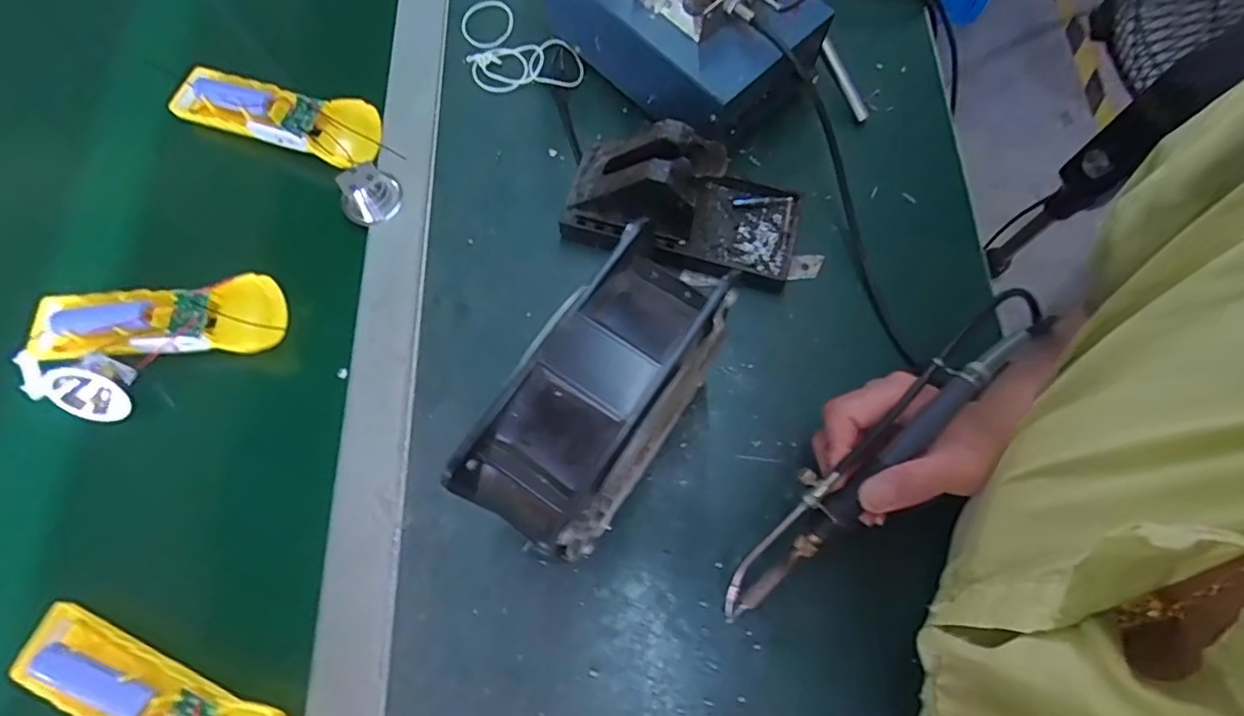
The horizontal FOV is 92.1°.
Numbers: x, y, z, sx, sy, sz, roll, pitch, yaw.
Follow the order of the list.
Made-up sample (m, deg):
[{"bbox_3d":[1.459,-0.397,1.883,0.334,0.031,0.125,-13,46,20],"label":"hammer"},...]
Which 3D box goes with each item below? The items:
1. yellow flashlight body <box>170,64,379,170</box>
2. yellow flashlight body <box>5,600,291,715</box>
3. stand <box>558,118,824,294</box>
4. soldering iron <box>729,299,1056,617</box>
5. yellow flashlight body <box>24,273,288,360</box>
[{"bbox_3d":[-0.254,-0.183,0.446,0.168,0.025,0.049,19,73,6],"label":"yellow flashlight body"},{"bbox_3d":[-0.253,0.188,0.320,0.163,0.026,0.047,21,73,7],"label":"yellow flashlight body"},{"bbox_3d":[0.051,-0.107,0.398,0.173,0.072,0.084,18,73,6],"label":"stand"},{"bbox_3d":[0.130,0.052,0.316,0.032,0.018,0.226,43,96,13],"label":"soldering iron"},{"bbox_3d":[-0.307,-0.023,0.396,0.167,0.026,0.051,-5,72,-1],"label":"yellow flashlight body"}]

